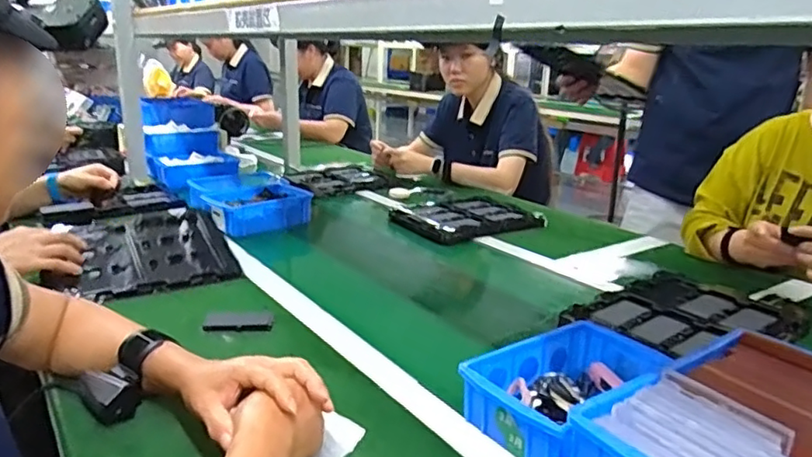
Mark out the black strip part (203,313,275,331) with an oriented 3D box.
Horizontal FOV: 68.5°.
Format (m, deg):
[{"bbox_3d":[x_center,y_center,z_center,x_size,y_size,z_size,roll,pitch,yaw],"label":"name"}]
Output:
[{"bbox_3d":[-0.217,0.122,0.780,0.087,0.016,0.025,-2,18,-11],"label":"black strip part"}]

